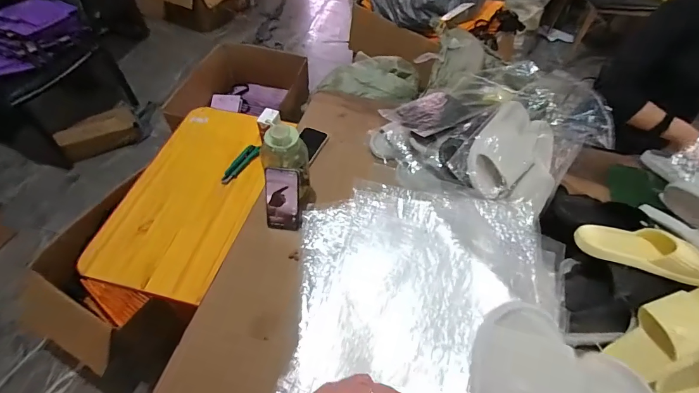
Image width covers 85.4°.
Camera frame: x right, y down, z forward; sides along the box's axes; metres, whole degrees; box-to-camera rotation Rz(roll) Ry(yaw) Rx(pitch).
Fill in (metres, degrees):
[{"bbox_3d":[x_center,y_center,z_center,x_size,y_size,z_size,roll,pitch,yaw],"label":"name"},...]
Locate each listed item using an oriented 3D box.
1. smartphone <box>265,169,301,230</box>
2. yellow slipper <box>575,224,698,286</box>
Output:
[{"bbox_3d":[-0.153,0.009,0.866,0.075,0.155,0.014,6,30,3],"label":"smartphone"},{"bbox_3d":[0.588,0.106,0.738,0.254,0.058,0.089,14,54,9],"label":"yellow slipper"}]

